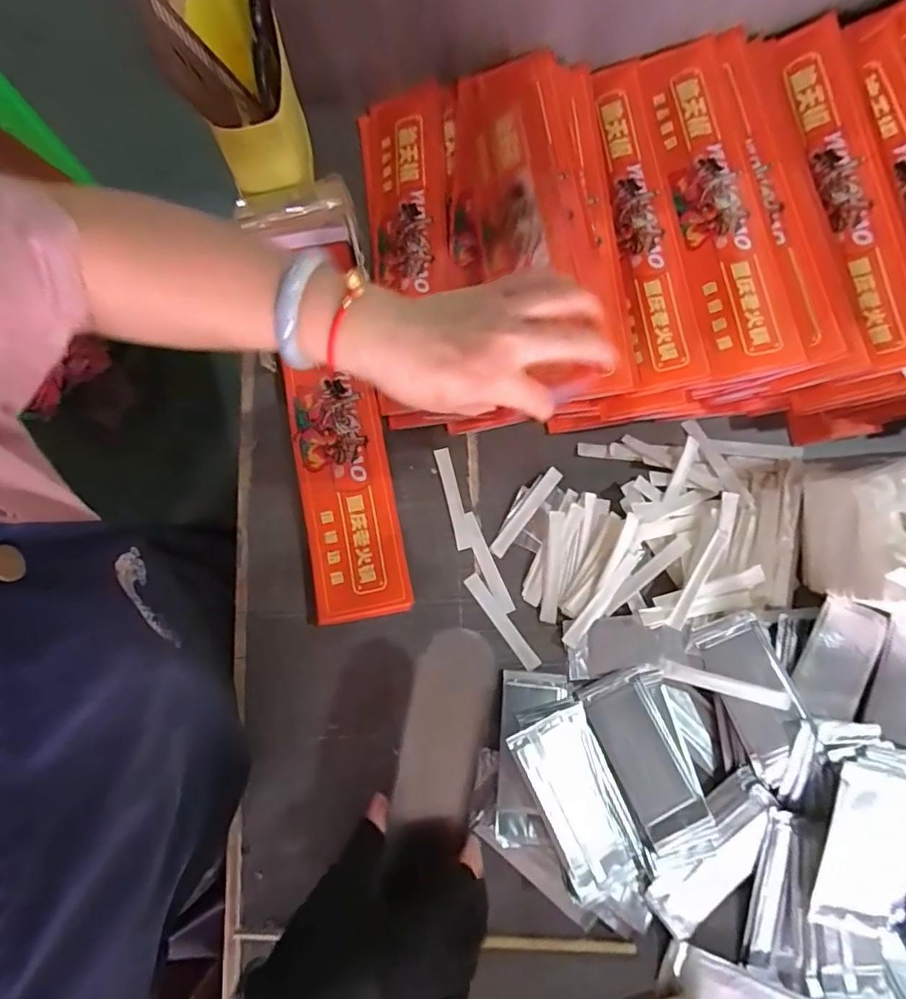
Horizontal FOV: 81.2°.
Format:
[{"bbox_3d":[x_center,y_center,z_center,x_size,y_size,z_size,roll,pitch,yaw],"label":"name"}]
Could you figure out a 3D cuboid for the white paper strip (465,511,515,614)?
[{"bbox_3d":[0.029,0.055,0.455,0.014,0.006,0.090,-23,79,-5],"label":"white paper strip"}]

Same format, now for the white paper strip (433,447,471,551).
[{"bbox_3d":[0.000,-0.001,0.467,0.014,0.005,0.092,-10,76,-16],"label":"white paper strip"}]

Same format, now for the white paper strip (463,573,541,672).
[{"bbox_3d":[0.041,0.103,0.445,0.014,0.004,0.091,-36,81,-7],"label":"white paper strip"}]

